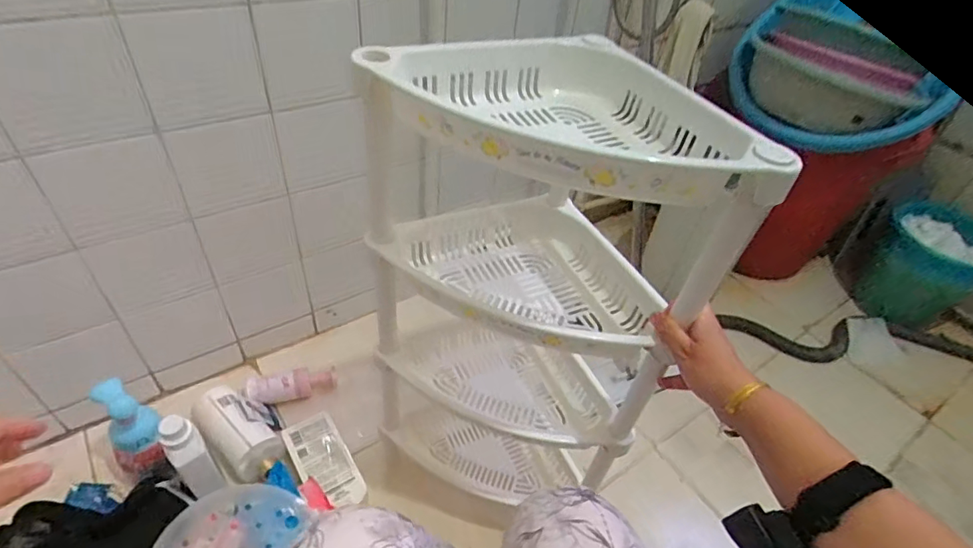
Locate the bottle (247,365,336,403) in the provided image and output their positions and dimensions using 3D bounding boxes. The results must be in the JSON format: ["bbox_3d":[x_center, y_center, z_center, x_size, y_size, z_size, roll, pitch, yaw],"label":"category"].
[{"bbox_3d":[-0.379,0.214,0.987,0.169,0.048,0.047,-8,46,-15],"label":"bottle"}]

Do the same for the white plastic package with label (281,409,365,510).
[{"bbox_3d":[-0.280,0.323,0.877,0.083,0.021,0.179,-25,53,-28],"label":"white plastic package with label"}]

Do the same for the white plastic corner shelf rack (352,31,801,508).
[{"bbox_3d":[0.039,0.034,0.610,0.275,0.513,0.282,-16,49,-21],"label":"white plastic corner shelf rack"}]

